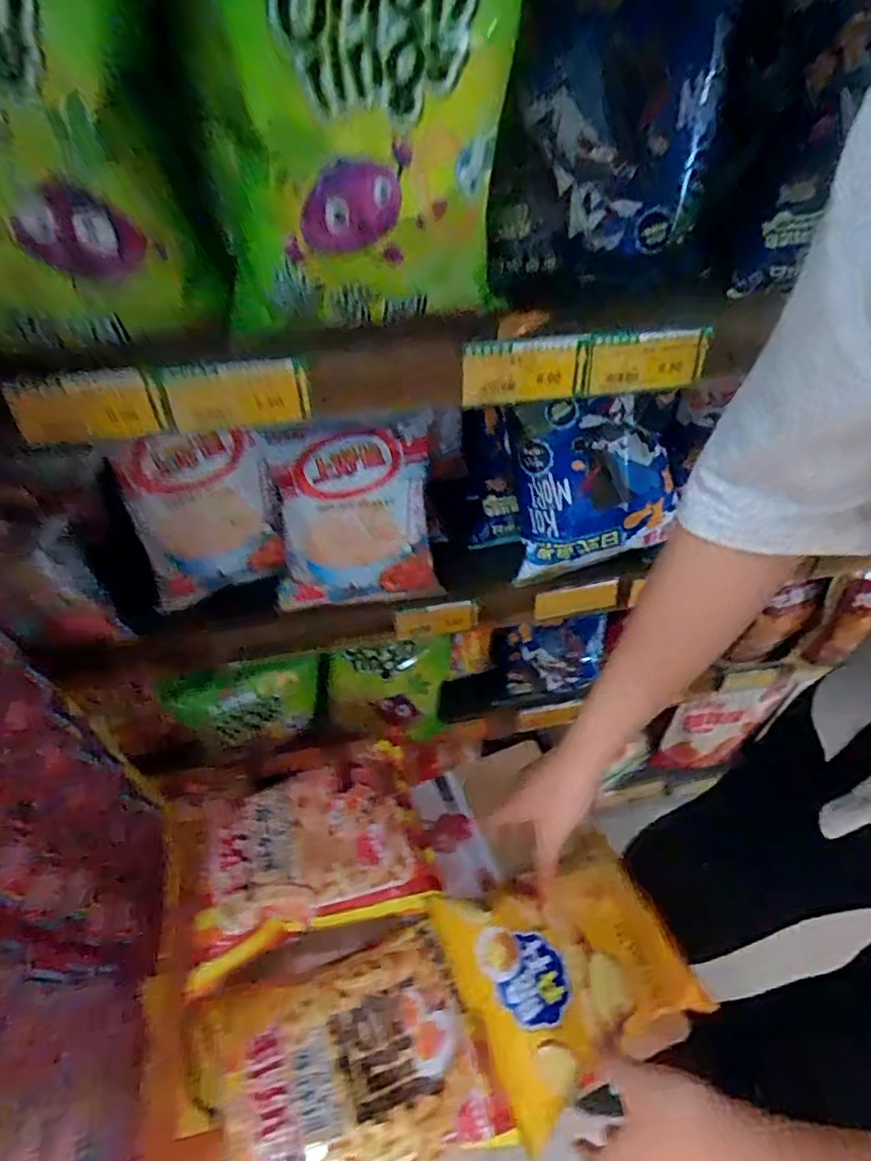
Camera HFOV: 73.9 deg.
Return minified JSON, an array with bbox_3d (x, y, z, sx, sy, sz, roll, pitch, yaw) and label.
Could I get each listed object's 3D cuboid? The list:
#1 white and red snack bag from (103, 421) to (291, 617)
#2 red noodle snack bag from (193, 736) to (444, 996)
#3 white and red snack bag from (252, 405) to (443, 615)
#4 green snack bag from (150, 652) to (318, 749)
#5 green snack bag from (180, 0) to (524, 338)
[{"bbox_3d":[-0.210,-0.050,0.532,0.126,0.152,0.042,-11,51,-9],"label":"white and red snack bag"},{"bbox_3d":[-0.119,0.244,0.534,0.215,0.044,0.160,-12,51,-11],"label":"red noodle snack bag"},{"bbox_3d":[-0.076,-0.060,0.544,0.145,0.172,0.050,-4,22,-15],"label":"white and red snack bag"},{"bbox_3d":[-0.203,0.134,0.634,0.159,0.127,0.037,-12,51,-11],"label":"green snack bag"},{"bbox_3d":[-0.028,-0.219,0.286,0.171,0.180,0.046,-10,51,-9],"label":"green snack bag"}]

